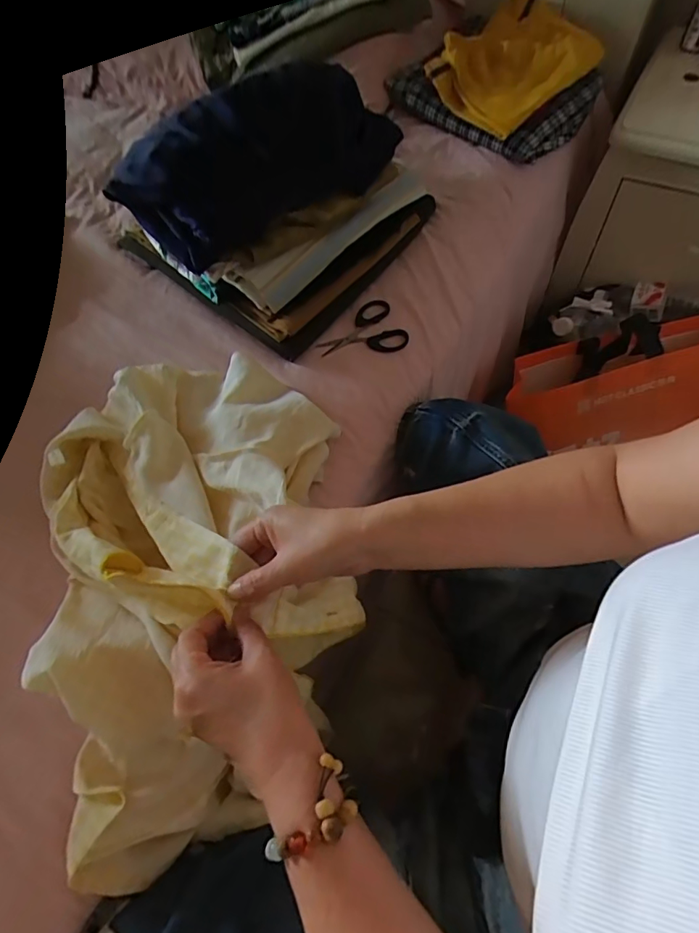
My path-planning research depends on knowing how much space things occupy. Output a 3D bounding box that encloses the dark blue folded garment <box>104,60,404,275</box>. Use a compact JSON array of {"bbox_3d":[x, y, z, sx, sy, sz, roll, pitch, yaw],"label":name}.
[{"bbox_3d":[-0.093,-0.319,0.506,0.146,0.087,0.256,33,68,21],"label":"dark blue folded garment"}]

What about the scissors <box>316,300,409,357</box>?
[{"bbox_3d":[0.011,-0.153,0.572,0.101,0.015,0.071,-25,61,-10],"label":"scissors"}]

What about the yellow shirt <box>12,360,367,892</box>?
[{"bbox_3d":[-0.121,0.081,0.425,0.237,0.115,0.402,-13,60,-3],"label":"yellow shirt"}]

